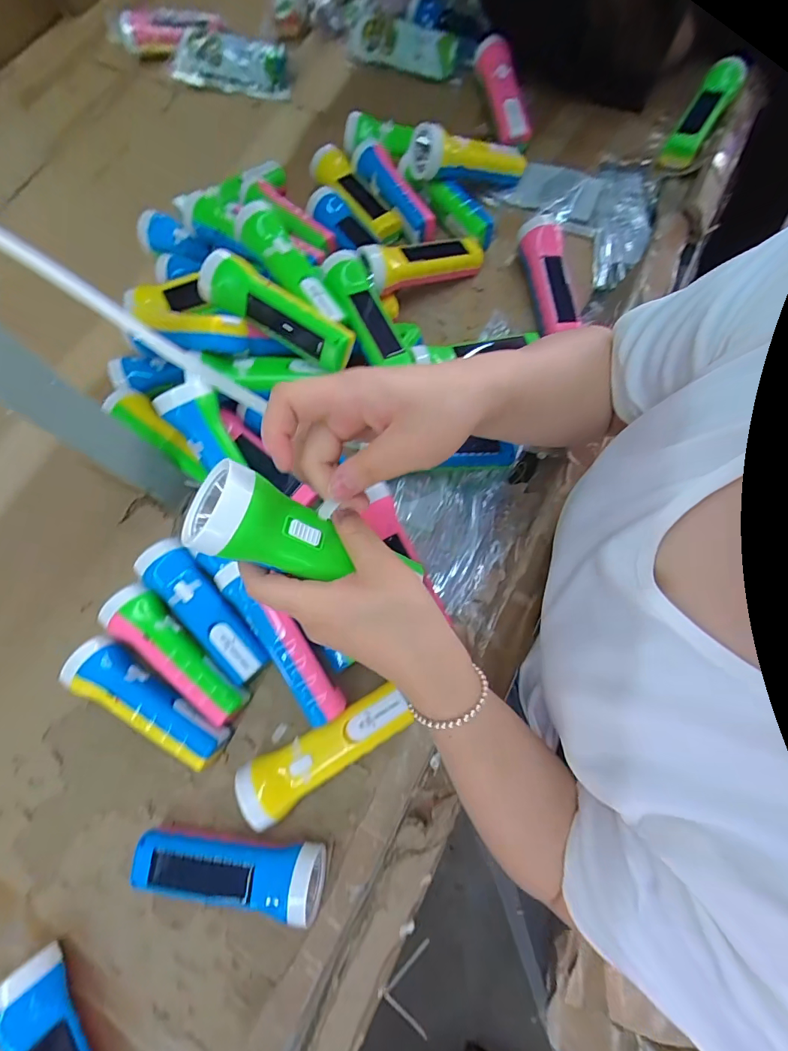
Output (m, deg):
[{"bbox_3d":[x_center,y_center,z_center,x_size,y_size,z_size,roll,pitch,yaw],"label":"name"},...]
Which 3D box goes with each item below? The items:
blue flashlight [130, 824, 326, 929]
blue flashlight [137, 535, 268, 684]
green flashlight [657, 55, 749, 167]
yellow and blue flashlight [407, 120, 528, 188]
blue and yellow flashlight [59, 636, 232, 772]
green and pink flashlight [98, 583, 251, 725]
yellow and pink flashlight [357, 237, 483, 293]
[{"bbox_3d":[-0.142,0.297,0.374,0.163,0.044,0.049,3,72,3],"label":"blue flashlight"},{"bbox_3d":[-0.192,0.089,0.441,0.053,0.056,0.167,-41,73,-9],"label":"blue flashlight"},{"bbox_3d":[0.419,-0.559,0.580,0.045,0.025,0.135,34,102,12],"label":"green flashlight"},{"bbox_3d":[0.110,-0.498,0.585,0.177,0.053,0.053,-14,71,-23],"label":"yellow and blue flashlight"},{"bbox_3d":[-0.233,0.170,0.419,0.167,0.061,0.052,27,76,13],"label":"blue and yellow flashlight"},{"bbox_3d":[-0.212,0.126,0.429,0.164,0.059,0.053,35,78,15],"label":"green and pink flashlight"},{"bbox_3d":[0.037,-0.323,0.530,0.157,0.040,0.043,-21,71,-23],"label":"yellow and pink flashlight"}]

